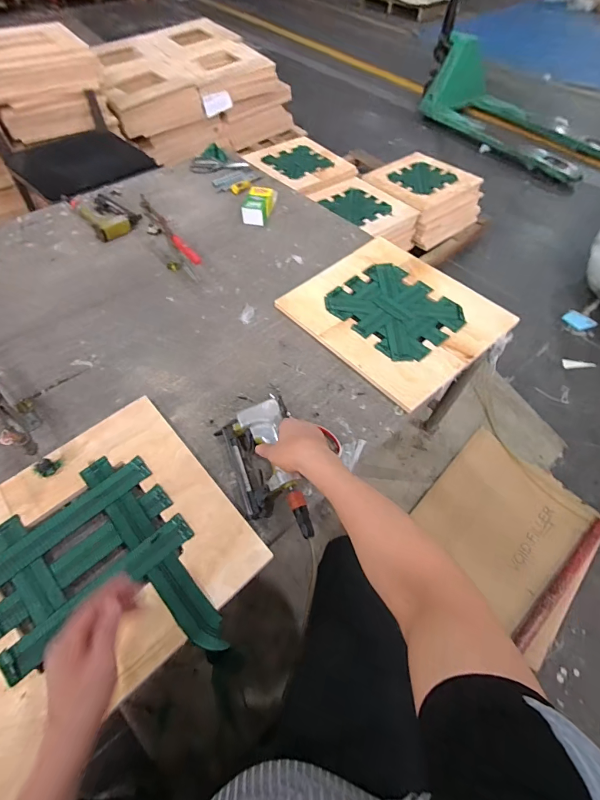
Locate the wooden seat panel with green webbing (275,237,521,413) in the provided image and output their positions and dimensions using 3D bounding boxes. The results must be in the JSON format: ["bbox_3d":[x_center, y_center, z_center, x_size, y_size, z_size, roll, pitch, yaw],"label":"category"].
[{"bbox_3d":[0.224,-0.210,0.892,0.388,0.025,0.426,-38,64,-23],"label":"wooden seat panel with green webbing"}]

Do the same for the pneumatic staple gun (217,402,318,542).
[{"bbox_3d":[-0.049,0.123,0.646,0.128,0.051,0.245,-21,59,-15],"label":"pneumatic staple gun"}]

